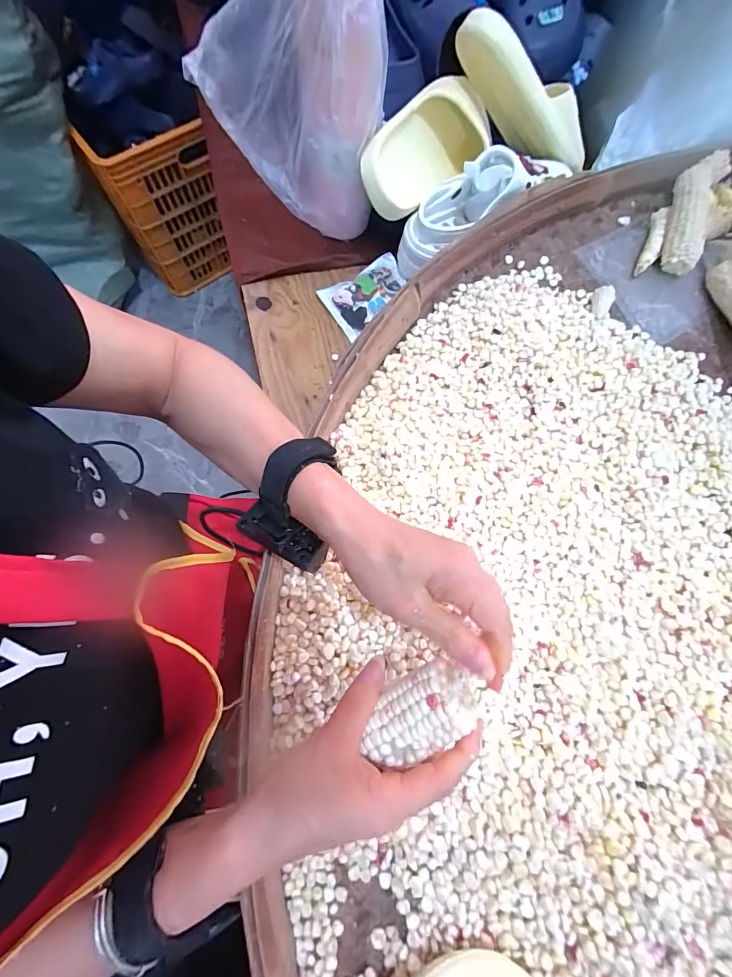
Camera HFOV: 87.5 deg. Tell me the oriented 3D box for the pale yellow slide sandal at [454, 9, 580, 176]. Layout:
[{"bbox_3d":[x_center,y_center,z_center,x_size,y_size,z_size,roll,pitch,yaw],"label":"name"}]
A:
[{"bbox_3d":[0.197,-0.476,0.474,0.222,0.080,0.068,15,69,-33],"label":"pale yellow slide sandal"}]

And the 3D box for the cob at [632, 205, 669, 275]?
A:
[{"bbox_3d":[0.352,-0.303,0.469,0.017,0.019,0.086,20,87,6],"label":"cob"}]

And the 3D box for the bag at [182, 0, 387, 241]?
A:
[{"bbox_3d":[-0.075,-0.387,0.403,0.179,0.256,0.055,0,72,0],"label":"bag"}]

